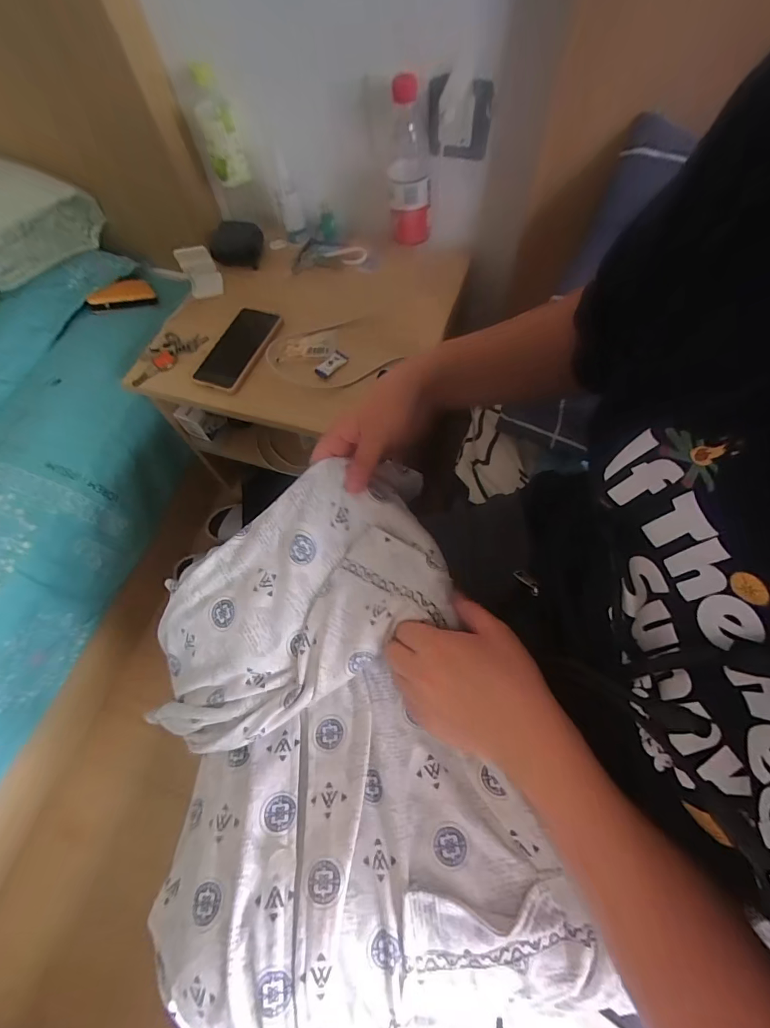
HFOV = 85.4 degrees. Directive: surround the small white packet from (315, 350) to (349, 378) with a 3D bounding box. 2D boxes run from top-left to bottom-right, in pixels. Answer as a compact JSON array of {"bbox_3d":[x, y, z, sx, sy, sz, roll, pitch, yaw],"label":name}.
[{"bbox_3d":[-0.082,-0.225,0.629,0.050,0.011,0.020,-41,69,-15],"label":"small white packet"}]

